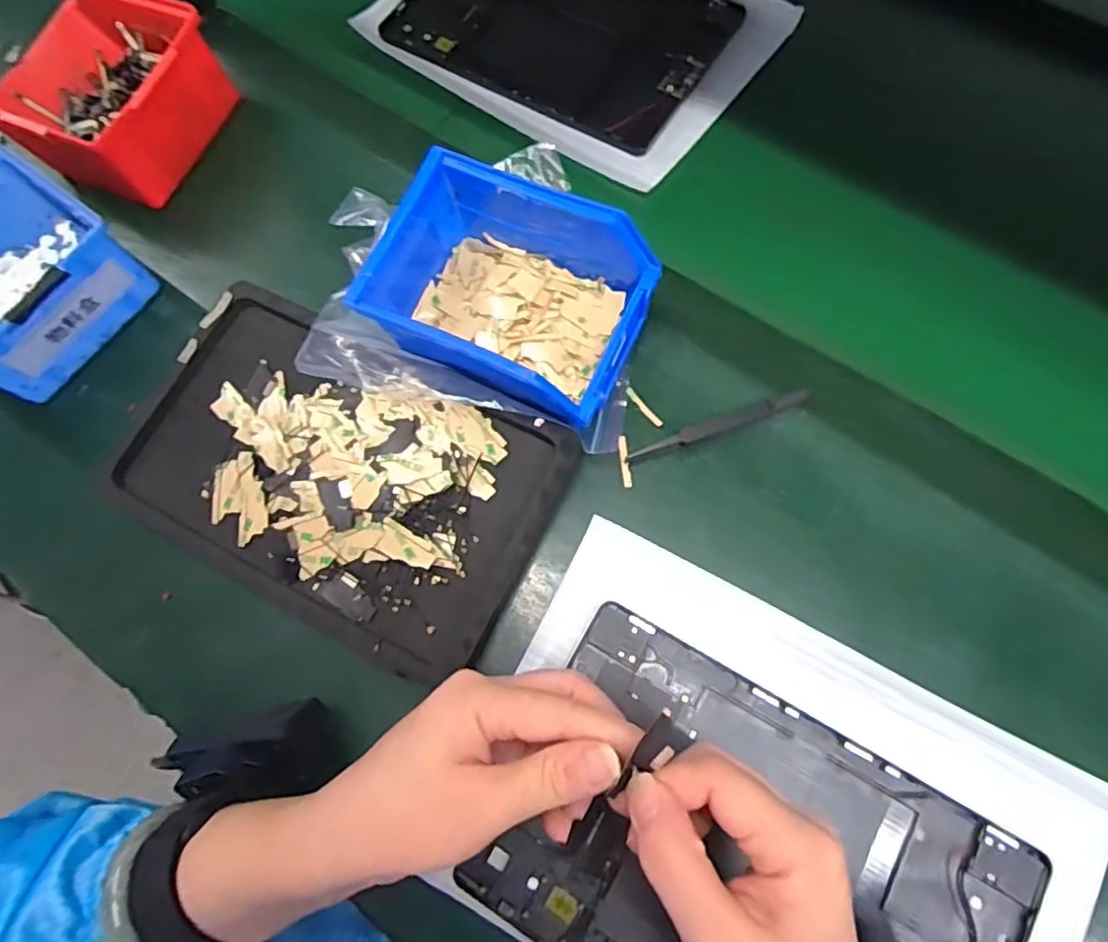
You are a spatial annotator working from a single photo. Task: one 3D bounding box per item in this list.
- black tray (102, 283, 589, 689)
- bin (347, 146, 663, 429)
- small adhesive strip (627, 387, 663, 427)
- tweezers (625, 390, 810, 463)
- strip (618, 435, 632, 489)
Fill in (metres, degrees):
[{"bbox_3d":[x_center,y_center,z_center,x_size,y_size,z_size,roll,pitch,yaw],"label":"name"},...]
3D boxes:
[{"bbox_3d":[-0.130,-0.001,0.374,0.263,0.029,0.151,27,71,11],"label":"black tray"},{"bbox_3d":[-0.021,-0.103,0.374,0.143,0.075,0.127,23,73,10],"label":"bin"},{"bbox_3d":[0.054,-0.038,0.381,0.006,0.004,0.031,-36,74,-10],"label":"small adhesive strip"},{"bbox_3d":[0.096,-0.026,0.372,0.110,0.015,0.008,-20,72,-5],"label":"tweezers"},{"bbox_3d":[0.041,-0.005,0.372,0.005,0.004,0.030,-6,83,-1],"label":"strip"}]

